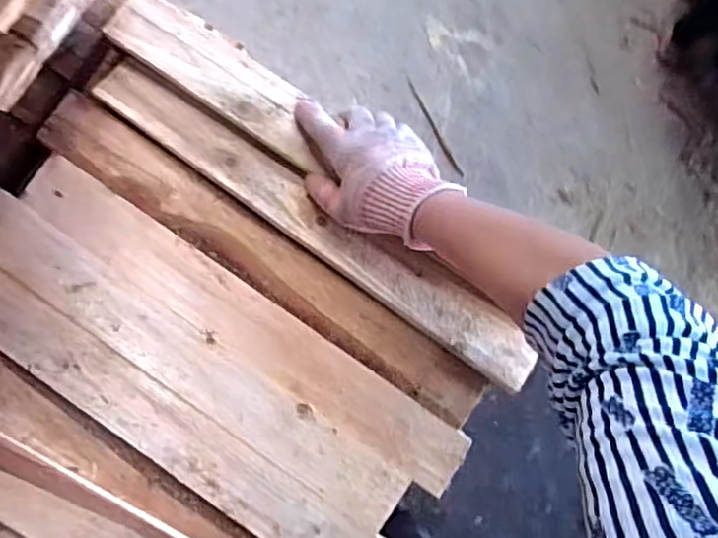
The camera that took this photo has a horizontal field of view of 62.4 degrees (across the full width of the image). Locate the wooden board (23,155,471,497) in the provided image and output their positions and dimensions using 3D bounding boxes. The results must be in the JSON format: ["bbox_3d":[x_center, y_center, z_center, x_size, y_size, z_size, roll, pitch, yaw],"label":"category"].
[{"bbox_3d":[-0.110,0.051,0.560,0.474,0.008,0.065,35,85,2],"label":"wooden board"}]

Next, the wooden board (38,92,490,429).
[{"bbox_3d":[-0.092,-0.014,0.566,0.485,0.013,0.058,34,85,2],"label":"wooden board"}]

